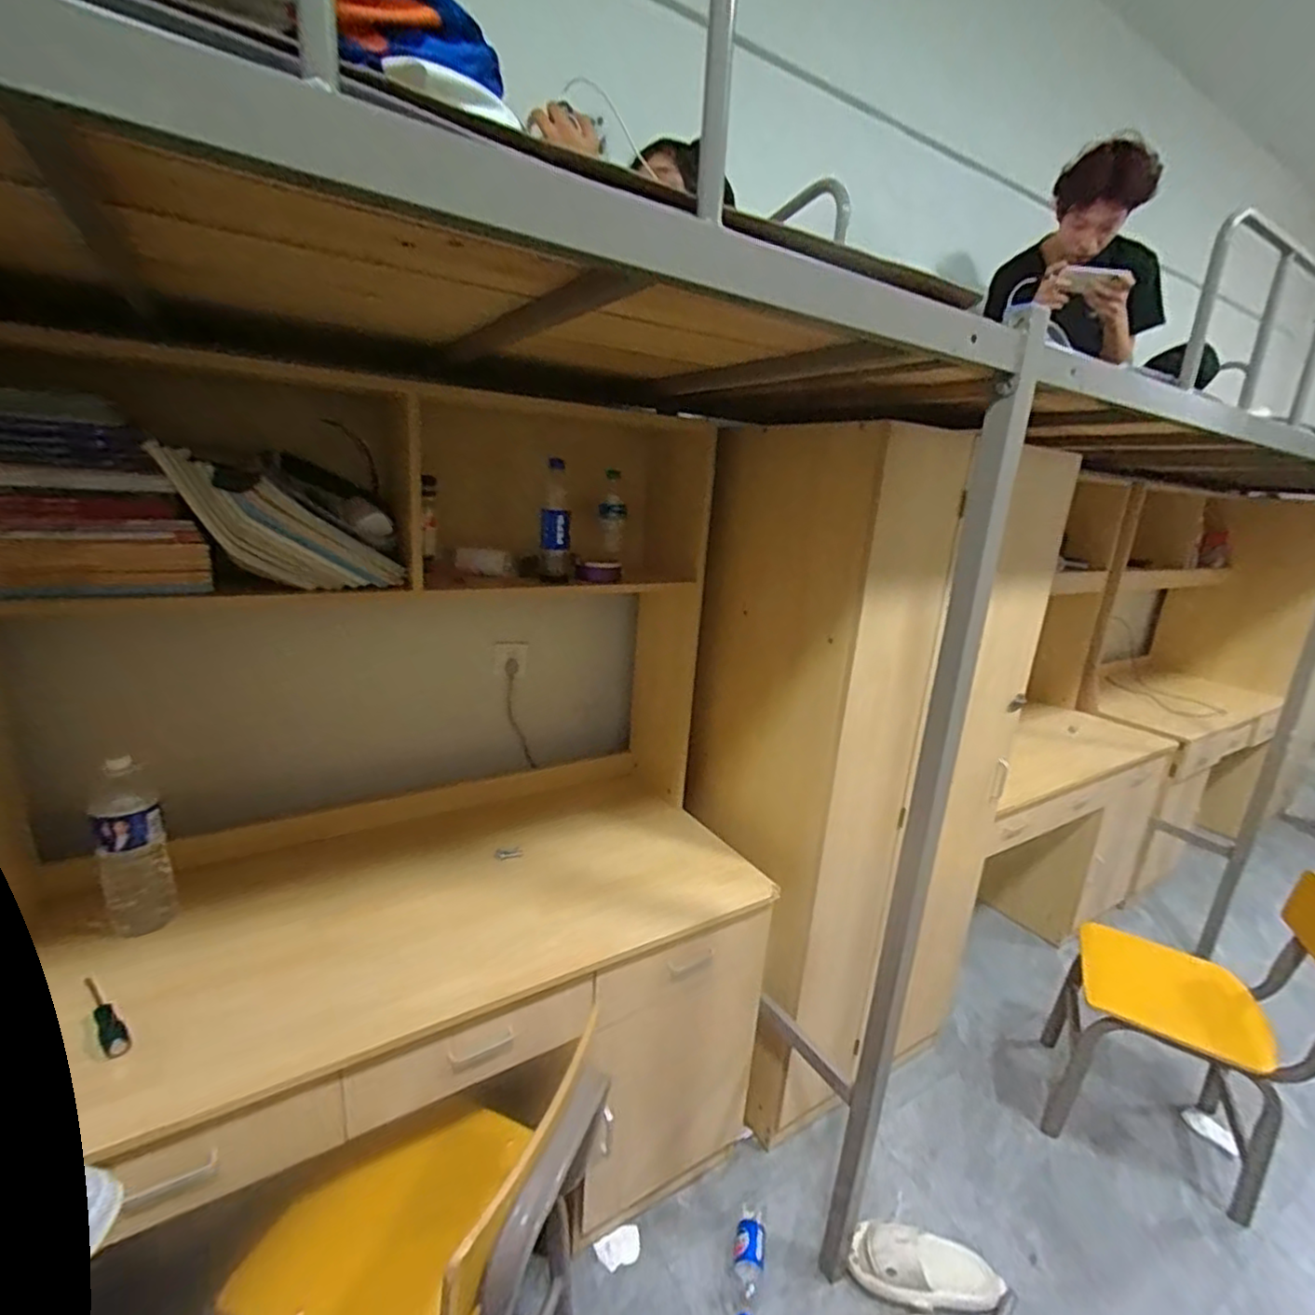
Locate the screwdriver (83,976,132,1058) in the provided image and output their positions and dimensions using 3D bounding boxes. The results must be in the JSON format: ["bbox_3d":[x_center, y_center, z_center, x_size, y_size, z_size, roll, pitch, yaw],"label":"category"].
[{"bbox_3d":[-0.763,0.485,0.879,0.178,0.034,0.027,15,20,40],"label":"screwdriver"}]

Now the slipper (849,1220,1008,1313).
[{"bbox_3d":[0.521,1.195,1.246,0.294,0.056,0.137,2,15,2],"label":"slipper"}]

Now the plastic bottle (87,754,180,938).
[{"bbox_3d":[-0.823,0.306,1.004,0.089,0.294,0.074,-11,22,-44],"label":"plastic bottle"}]

